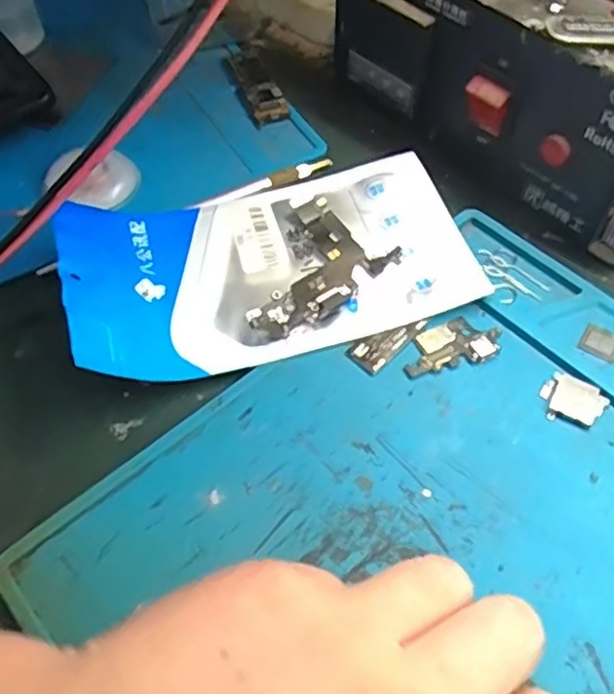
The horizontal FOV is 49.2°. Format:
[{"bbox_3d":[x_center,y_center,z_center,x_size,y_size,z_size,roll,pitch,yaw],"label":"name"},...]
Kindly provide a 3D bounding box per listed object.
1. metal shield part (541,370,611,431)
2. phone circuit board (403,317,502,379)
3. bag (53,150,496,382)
[{"bbox_3d":[0.100,0.020,0.253,0.022,0.004,0.020,28,62,20],"label":"metal shield part"},{"bbox_3d":[0.058,-0.002,0.268,0.040,0.004,0.021,-11,56,-4],"label":"phone circuit board"},{"bbox_3d":[-0.013,-0.041,0.278,0.163,0.033,0.087,-16,57,-8],"label":"bag"}]

